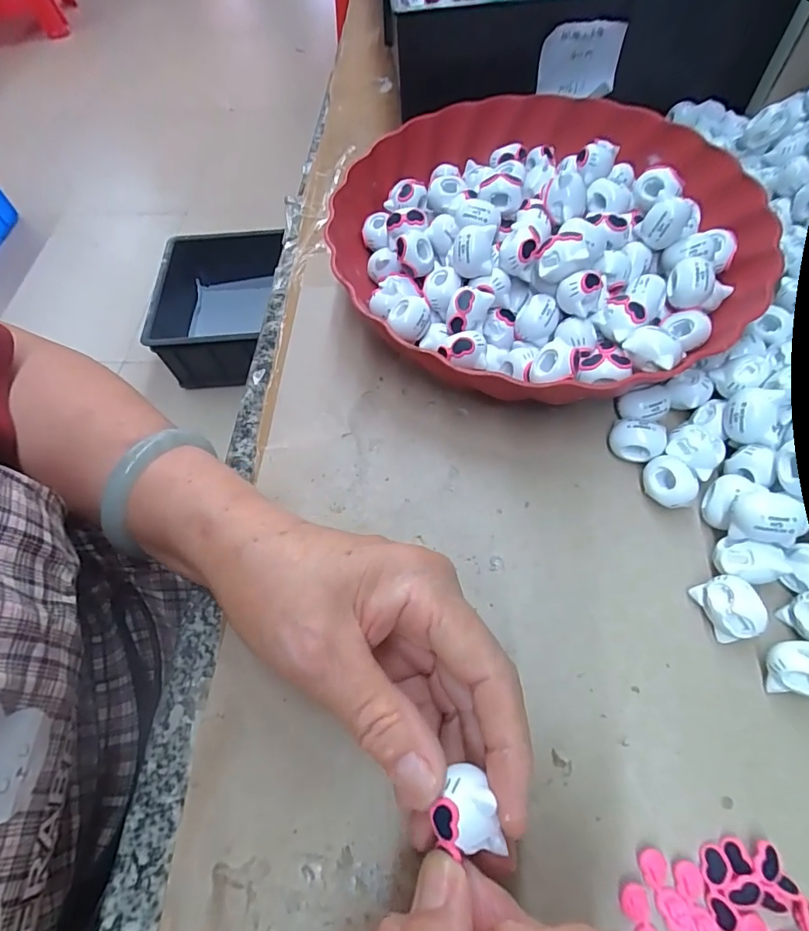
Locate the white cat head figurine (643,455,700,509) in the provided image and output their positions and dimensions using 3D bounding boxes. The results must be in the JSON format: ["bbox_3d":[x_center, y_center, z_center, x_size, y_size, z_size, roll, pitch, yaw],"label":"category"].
[{"bbox_3d":[0.130,0.009,0.237,0.025,0.019,0.025,-2,62,3],"label":"white cat head figurine"}]

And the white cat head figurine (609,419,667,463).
[{"bbox_3d":[0.117,-0.011,0.246,0.025,0.022,0.016,17,65,13],"label":"white cat head figurine"}]

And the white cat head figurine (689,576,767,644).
[{"bbox_3d":[0.139,0.061,0.206,0.019,0.018,0.025,-11,62,-2],"label":"white cat head figurine"}]

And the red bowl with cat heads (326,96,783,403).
[{"bbox_3d":[0.084,-0.140,0.295,0.248,0.055,0.244,-2,62,3],"label":"red bowl with cat heads"}]

